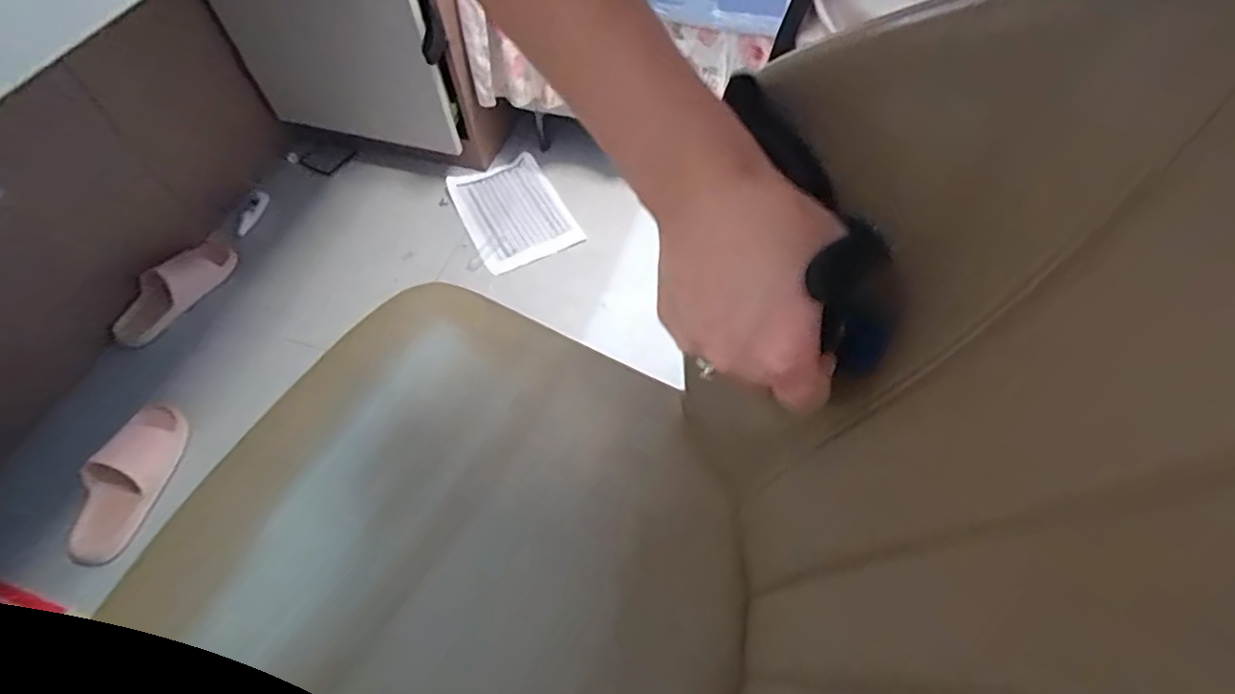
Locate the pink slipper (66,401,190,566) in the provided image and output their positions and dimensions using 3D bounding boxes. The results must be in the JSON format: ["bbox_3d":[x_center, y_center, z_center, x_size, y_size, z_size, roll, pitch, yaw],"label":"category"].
[{"bbox_3d":[-0.784,0.210,0.934,0.105,0.070,0.255,33,56,-29],"label":"pink slipper"}]

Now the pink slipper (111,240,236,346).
[{"bbox_3d":[-0.879,-0.114,1.159,0.057,0.101,0.265,-7,45,51],"label":"pink slipper"}]

